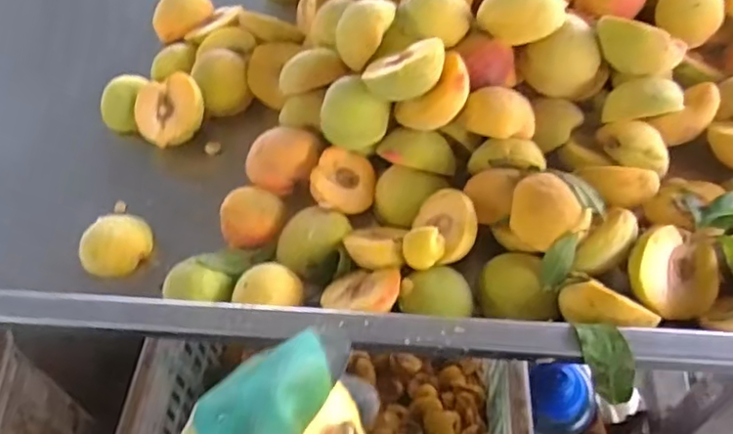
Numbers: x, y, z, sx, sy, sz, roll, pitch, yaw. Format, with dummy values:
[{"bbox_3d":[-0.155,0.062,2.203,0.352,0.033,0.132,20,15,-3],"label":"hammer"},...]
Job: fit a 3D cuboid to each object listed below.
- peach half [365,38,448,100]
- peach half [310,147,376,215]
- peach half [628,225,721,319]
[{"bbox_3d":[0.032,-0.113,0.472,0.064,0.033,0.054,-10,33,29],"label":"peach half"},{"bbox_3d":[-0.022,-0.026,0.518,0.052,0.029,0.055,18,65,-17],"label":"peach half"},{"bbox_3d":[0.213,0.041,0.441,0.064,0.032,0.064,3,77,-13],"label":"peach half"}]

